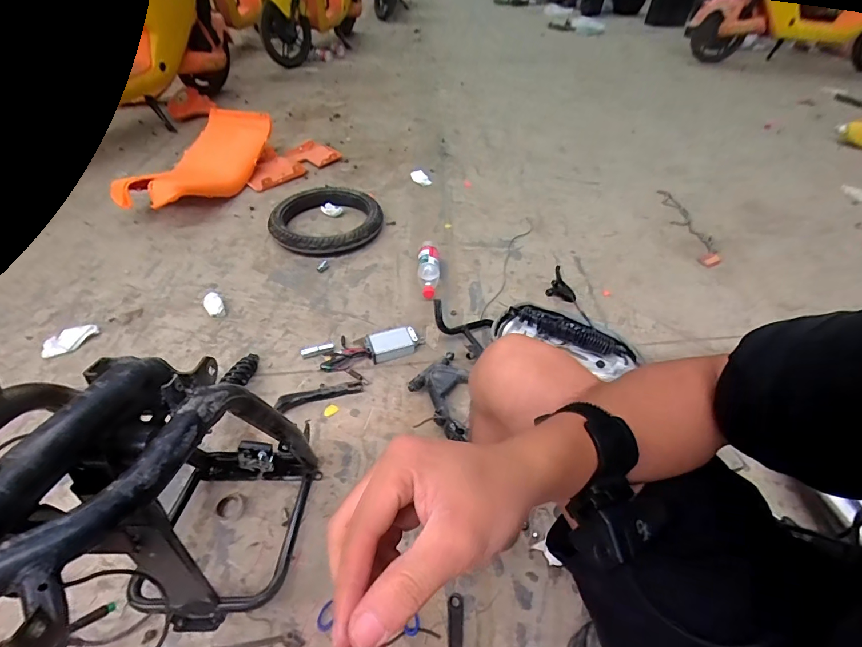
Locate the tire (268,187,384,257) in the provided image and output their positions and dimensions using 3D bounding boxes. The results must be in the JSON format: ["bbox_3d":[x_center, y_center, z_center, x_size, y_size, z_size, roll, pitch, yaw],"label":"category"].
[{"bbox_3d":[-0.341,-0.344,1.312,0.359,0.084,0.297,-14,52,-16],"label":"tire"}]

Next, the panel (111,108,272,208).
[{"bbox_3d":[-0.796,-0.565,1.364,0.239,0.163,0.550,14,46,10],"label":"panel"}]

